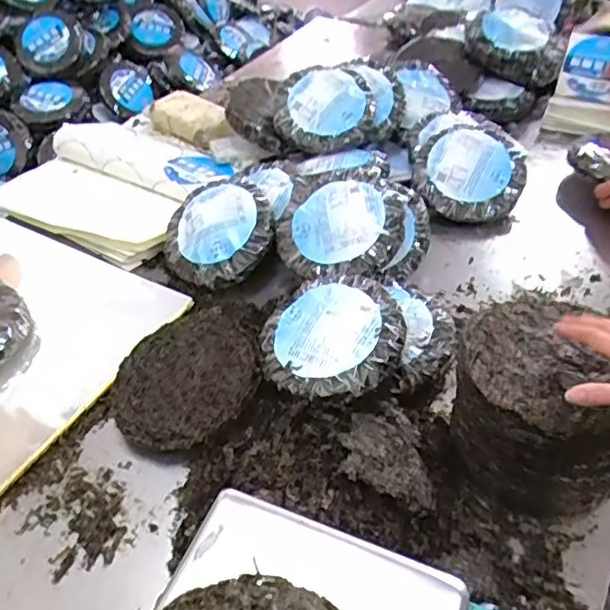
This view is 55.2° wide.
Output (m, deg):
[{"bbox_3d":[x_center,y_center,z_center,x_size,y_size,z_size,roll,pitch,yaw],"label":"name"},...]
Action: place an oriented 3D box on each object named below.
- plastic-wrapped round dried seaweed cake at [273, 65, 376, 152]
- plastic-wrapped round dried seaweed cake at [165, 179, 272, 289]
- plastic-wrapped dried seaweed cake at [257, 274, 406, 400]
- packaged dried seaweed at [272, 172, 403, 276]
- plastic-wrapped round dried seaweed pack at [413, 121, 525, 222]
[{"bbox_3d":[0.041,-0.384,1.129,0.177,0.040,0.164,0,85,0],"label":"plastic-wrapped round dried seaweed cake"},{"bbox_3d":[-0.149,-0.125,0.979,0.192,0.026,0.183,-7,71,21],"label":"plastic-wrapped round dried seaweed cake"},{"bbox_3d":[0.037,0.039,0.816,0.204,0.055,0.200,-9,56,14],"label":"plastic-wrapped dried seaweed cake"},{"bbox_3d":[0.051,-0.131,0.920,0.201,0.047,0.185,-8,65,18],"label":"packaged dried seaweed"},{"bbox_3d":[0.301,-0.250,1.090,0.184,0.113,0.191,2,45,6],"label":"plastic-wrapped round dried seaweed pack"}]

